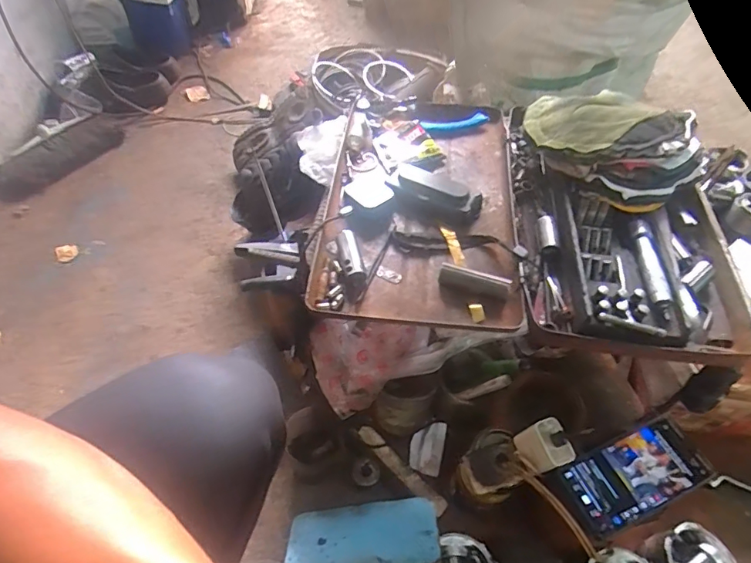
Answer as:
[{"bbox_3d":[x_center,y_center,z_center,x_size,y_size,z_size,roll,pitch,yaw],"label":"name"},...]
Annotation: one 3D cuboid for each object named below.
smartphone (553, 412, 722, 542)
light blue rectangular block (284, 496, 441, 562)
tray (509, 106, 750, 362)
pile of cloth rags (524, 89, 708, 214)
[{"bbox_3d":[0.284,0.207,0.528,0.162,0.010,0.077,-18,55,-18],"label":"smartphone"},{"bbox_3d":[-0.017,0.324,0.613,0.188,0.014,0.098,-10,23,1],"label":"light blue rectangular block"},{"bbox_3d":[0.261,-0.069,0.525,0.214,0.041,0.329,7,52,1],"label":"tray"},{"bbox_3d":[0.257,-0.156,0.551,0.132,0.078,0.180,-27,59,-23],"label":"pile of cloth rags"}]

